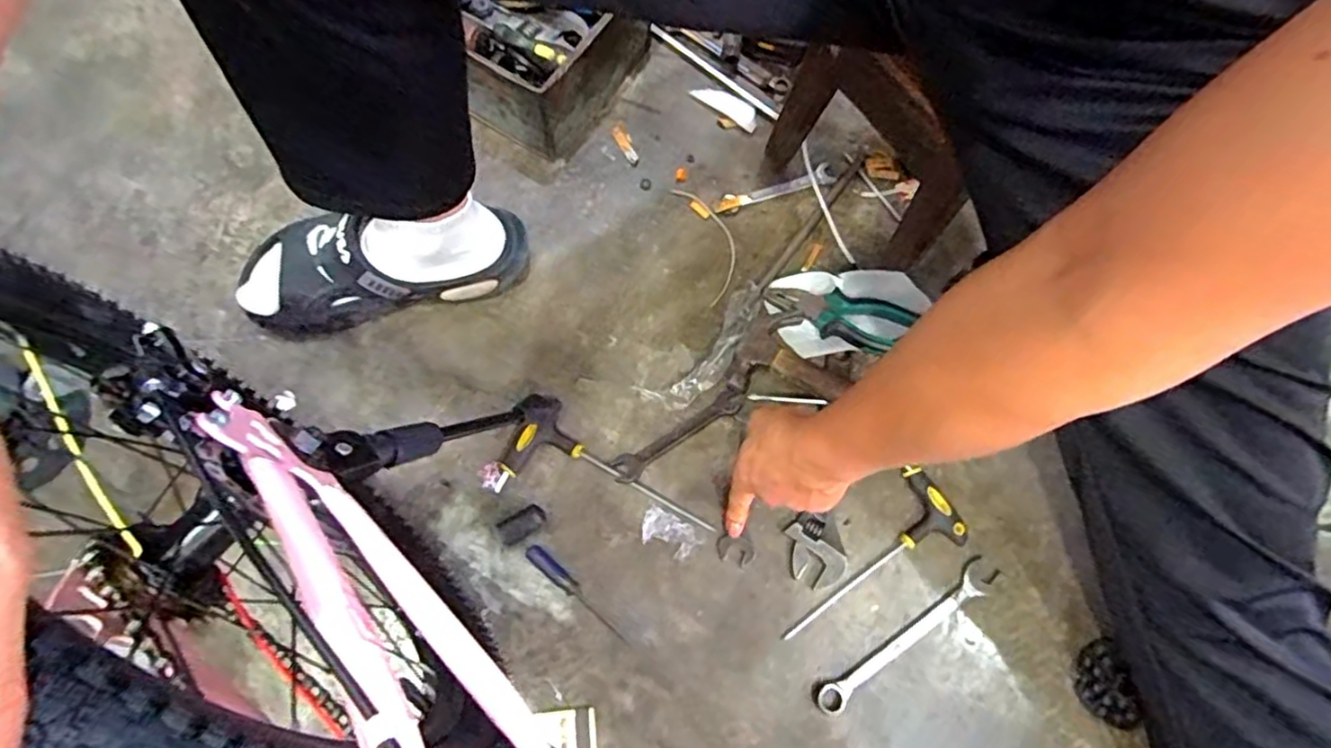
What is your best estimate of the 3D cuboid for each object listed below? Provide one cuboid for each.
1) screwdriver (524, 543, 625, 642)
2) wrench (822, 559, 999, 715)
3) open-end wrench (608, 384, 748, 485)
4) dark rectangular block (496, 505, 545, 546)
[{"bbox_3d":[-0.082,0.200,0.588,0.116,0.012,0.016,45,77,-2],"label":"screwdriver"},{"bbox_3d":[0.225,0.243,0.594,0.209,0.005,0.029,-35,77,-13],"label":"wrench"},{"bbox_3d":[0.013,0.058,0.633,0.148,0.013,0.028,-33,77,-13],"label":"open-end wrench"},{"bbox_3d":[-0.132,0.139,0.594,0.041,0.027,0.023,-29,76,-12],"label":"dark rectangular block"}]

